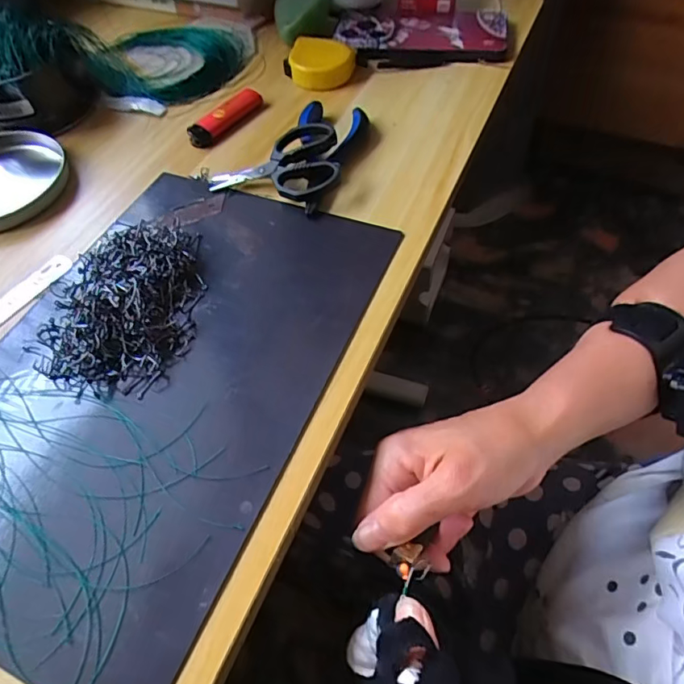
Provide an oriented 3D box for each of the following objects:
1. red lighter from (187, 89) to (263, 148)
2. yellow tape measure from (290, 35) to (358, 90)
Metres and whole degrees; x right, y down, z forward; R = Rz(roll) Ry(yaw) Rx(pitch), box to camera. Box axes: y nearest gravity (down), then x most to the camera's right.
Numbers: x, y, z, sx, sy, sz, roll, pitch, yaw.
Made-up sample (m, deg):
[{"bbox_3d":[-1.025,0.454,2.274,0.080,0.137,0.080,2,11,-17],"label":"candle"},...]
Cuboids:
[{"bbox_3d":[-0.101,-0.191,0.421,0.021,0.013,0.074,30,62,22],"label":"red lighter"},{"bbox_3d":[-0.018,-0.254,0.454,0.058,0.025,0.056,-2,55,1],"label":"yellow tape measure"}]

